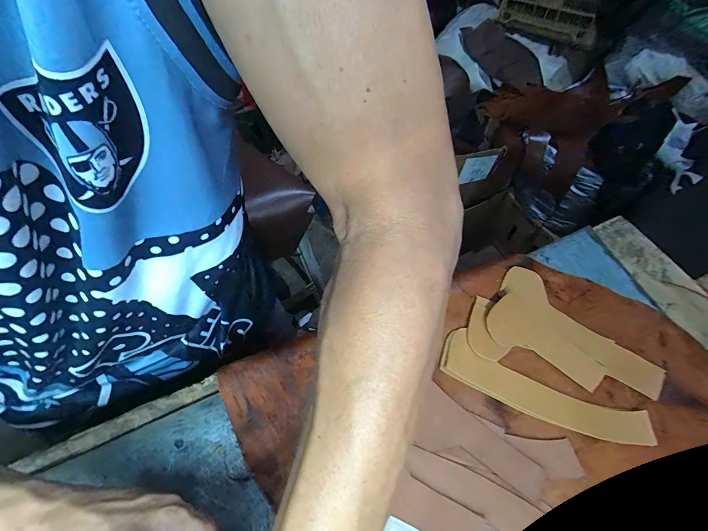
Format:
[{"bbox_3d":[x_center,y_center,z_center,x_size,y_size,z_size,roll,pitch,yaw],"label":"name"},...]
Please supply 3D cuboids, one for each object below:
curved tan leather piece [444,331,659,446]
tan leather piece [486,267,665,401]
[{"bbox_3d":[0.197,0.131,0.353,0.210,0.016,0.046,21,62,11],"label":"curved tan leather piece"},{"bbox_3d":[0.248,0.086,0.382,0.187,0.010,0.100,35,68,12],"label":"tan leather piece"}]

